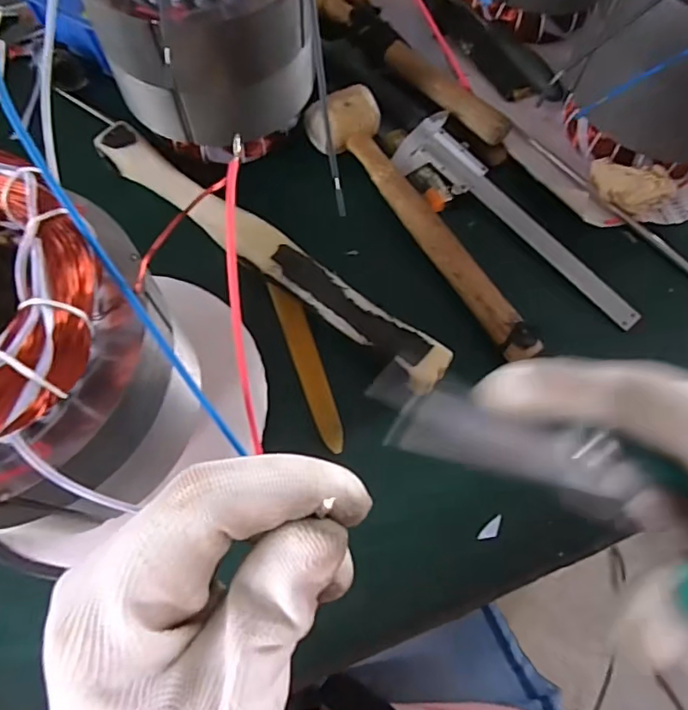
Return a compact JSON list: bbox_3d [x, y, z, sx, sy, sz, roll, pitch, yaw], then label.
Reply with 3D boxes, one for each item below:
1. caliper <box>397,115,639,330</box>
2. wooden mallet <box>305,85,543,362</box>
[{"bbox_3d":[0.138,-0.106,0.415,0.225,0.009,0.057,43,94,10],"label":"caliper"},{"bbox_3d":[0.064,-0.102,0.404,0.057,0.045,0.258,-32,73,-13],"label":"wooden mallet"}]

